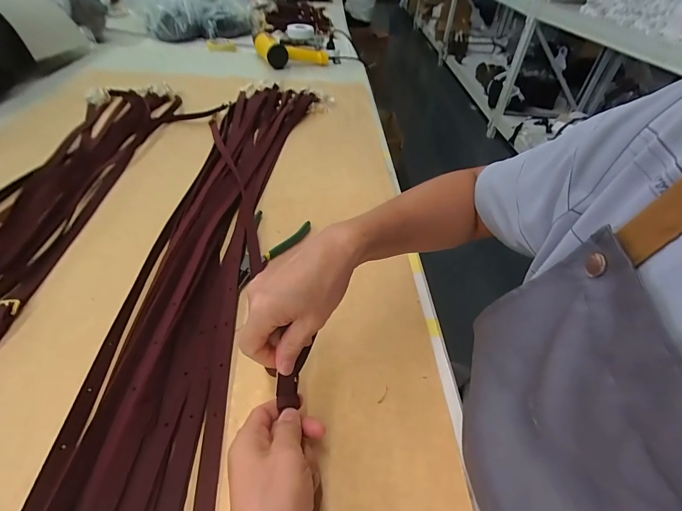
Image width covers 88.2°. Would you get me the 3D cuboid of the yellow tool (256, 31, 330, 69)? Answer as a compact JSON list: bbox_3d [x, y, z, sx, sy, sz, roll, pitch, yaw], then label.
[{"bbox_3d":[-0.160,-0.717,1.217,0.244,0.068,0.199,-13,46,-19],"label":"yellow tool"}]

